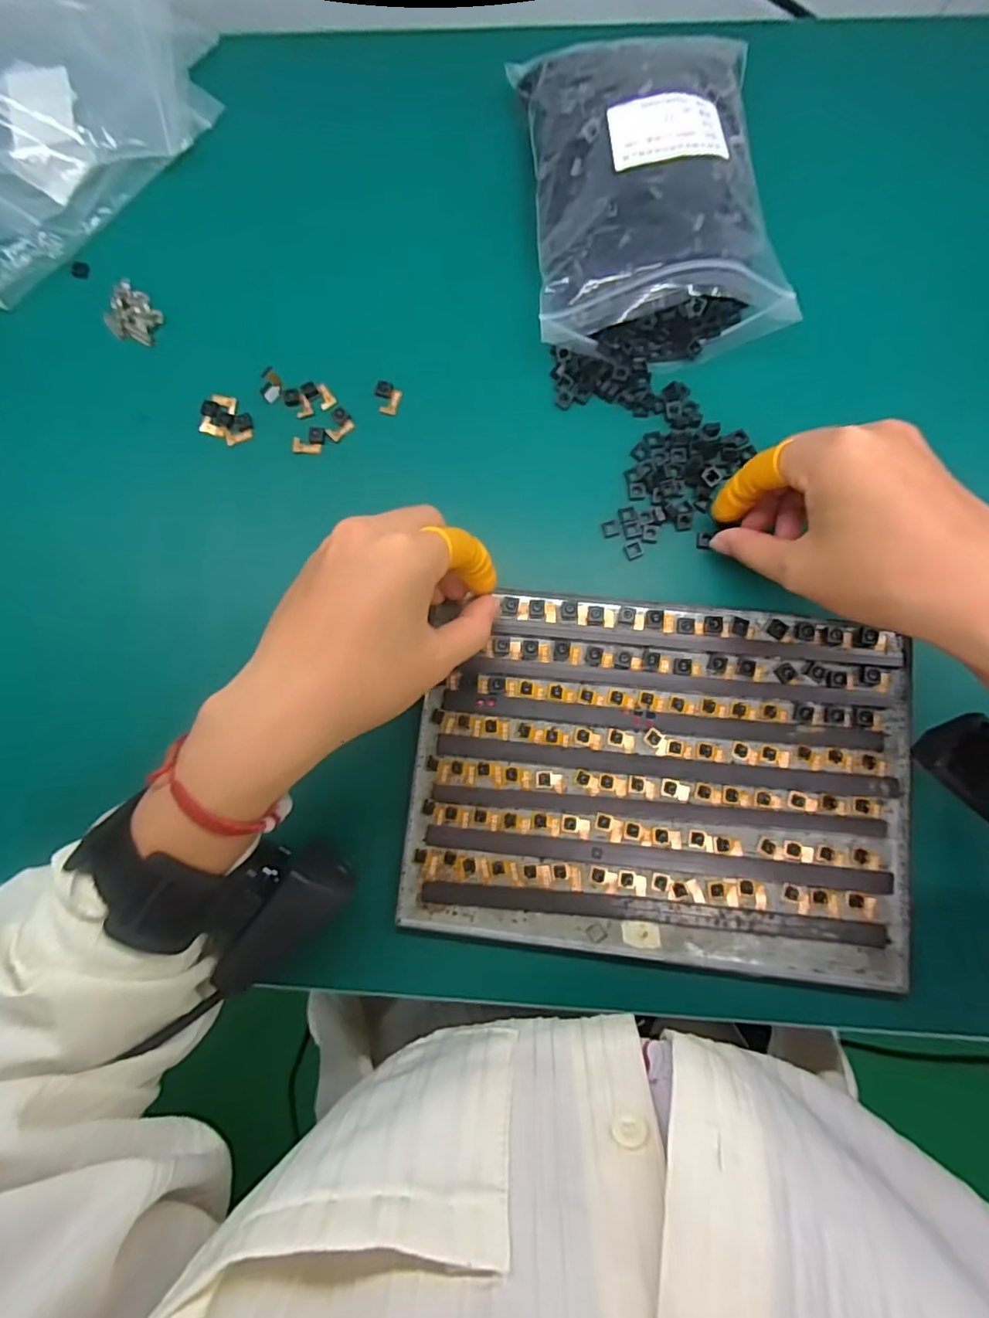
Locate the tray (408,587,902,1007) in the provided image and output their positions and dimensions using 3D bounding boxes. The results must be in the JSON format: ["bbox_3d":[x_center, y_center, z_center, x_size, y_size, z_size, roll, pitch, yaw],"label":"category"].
[{"bbox_3d":[0.084,0.060,0.294,0.246,0.006,0.179,6,82,3],"label":"tray"}]

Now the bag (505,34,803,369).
[{"bbox_3d":[0.089,-0.264,0.314,0.136,0.049,0.182,-2,82,2],"label":"bag"}]

